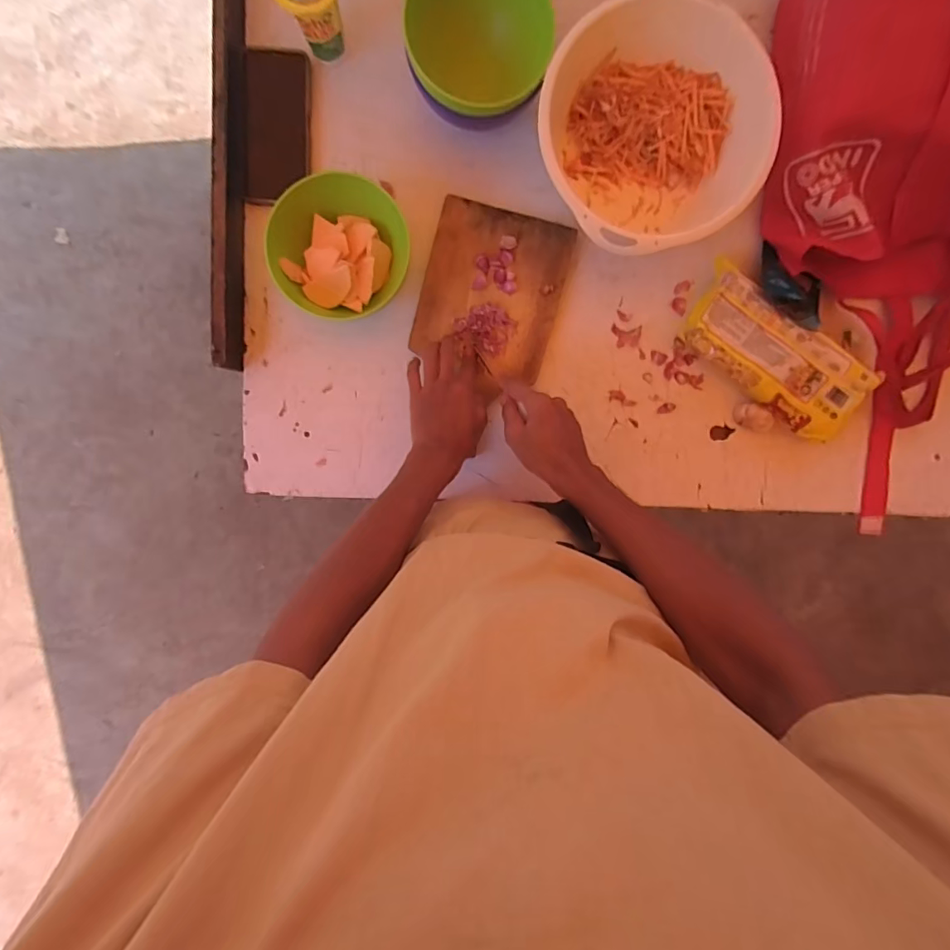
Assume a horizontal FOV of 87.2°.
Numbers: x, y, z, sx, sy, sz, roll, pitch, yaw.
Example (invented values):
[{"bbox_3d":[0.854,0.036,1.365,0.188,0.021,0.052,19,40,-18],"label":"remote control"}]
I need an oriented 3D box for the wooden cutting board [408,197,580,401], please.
[{"bbox_3d":[0.020,-0.215,0.599,0.162,0.014,0.197,15,92,-2],"label":"wooden cutting board"}]

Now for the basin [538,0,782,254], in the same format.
[{"bbox_3d":[0.185,-0.358,0.544,0.228,0.093,0.227,0,95,-1],"label":"basin"}]

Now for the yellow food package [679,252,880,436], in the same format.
[{"bbox_3d":[0.353,-0.142,0.599,0.225,0.051,0.106,36,93,-4],"label":"yellow food package"}]

